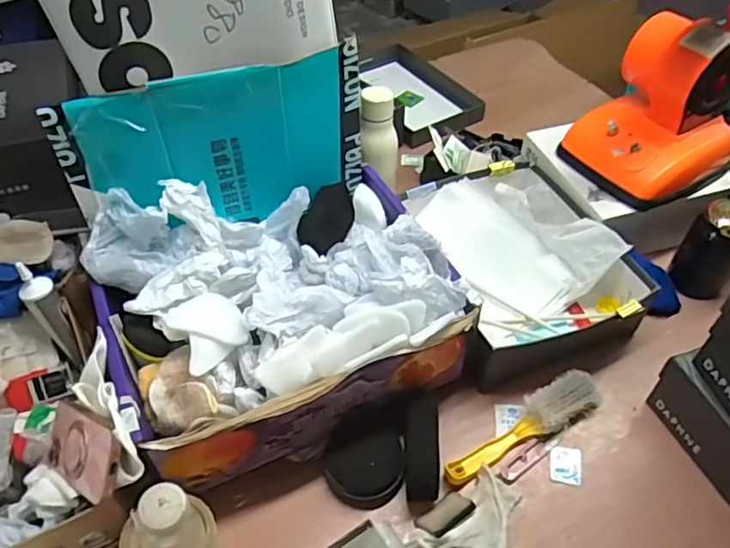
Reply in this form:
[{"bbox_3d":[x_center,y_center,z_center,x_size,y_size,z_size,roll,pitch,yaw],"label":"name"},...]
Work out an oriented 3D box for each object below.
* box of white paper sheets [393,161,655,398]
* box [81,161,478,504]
[{"bbox_3d":[0.217,-0.020,0.883,0.271,0.102,0.335,-14,50,-13],"label":"box of white paper sheets"},{"bbox_3d":[-0.104,0.030,0.733,0.387,0.169,0.303,-20,51,-18],"label":"box"}]

